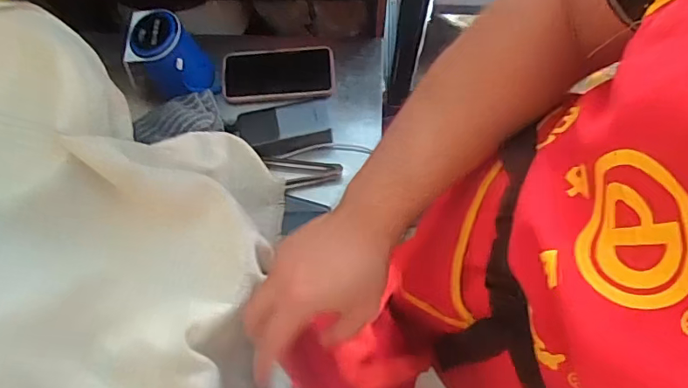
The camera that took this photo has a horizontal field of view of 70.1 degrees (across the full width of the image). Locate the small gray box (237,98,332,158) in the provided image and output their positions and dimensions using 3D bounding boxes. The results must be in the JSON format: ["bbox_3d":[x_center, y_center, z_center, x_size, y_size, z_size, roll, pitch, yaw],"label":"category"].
[{"bbox_3d":[-0.084,-0.096,0.704,0.133,0.053,0.063,-14,73,-3],"label":"small gray box"}]

